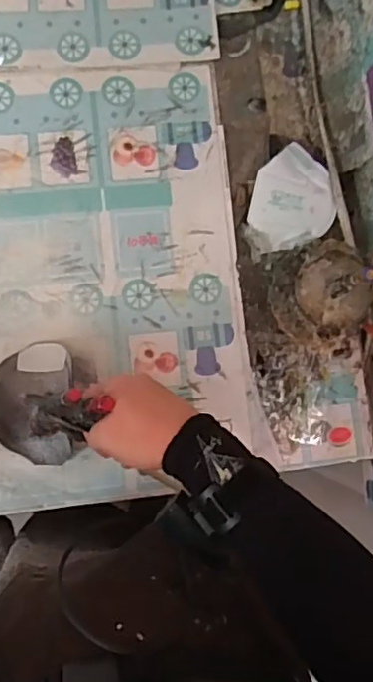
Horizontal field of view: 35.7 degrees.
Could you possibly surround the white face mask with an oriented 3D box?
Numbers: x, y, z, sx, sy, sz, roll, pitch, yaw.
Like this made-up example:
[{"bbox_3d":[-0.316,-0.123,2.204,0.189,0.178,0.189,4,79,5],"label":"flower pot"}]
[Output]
[{"bbox_3d":[0.130,-0.179,0.731,0.100,0.028,0.123,-10,87,-6],"label":"white face mask"}]

